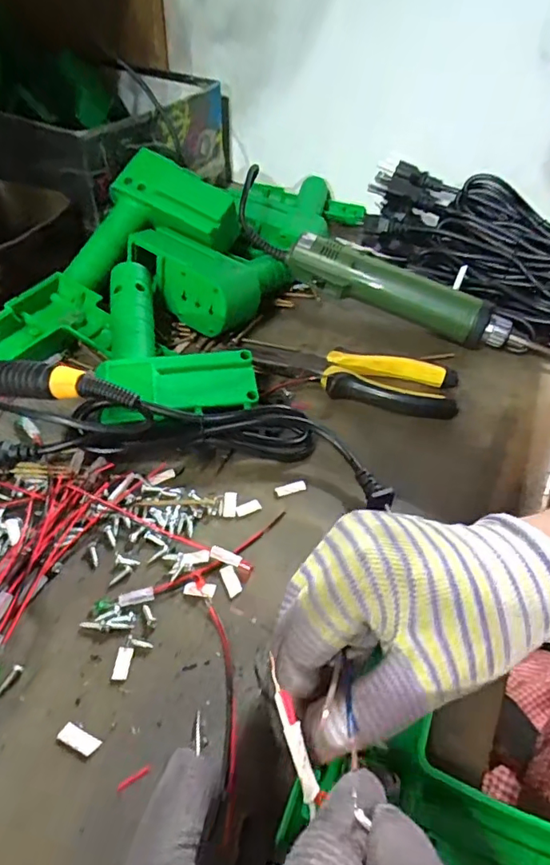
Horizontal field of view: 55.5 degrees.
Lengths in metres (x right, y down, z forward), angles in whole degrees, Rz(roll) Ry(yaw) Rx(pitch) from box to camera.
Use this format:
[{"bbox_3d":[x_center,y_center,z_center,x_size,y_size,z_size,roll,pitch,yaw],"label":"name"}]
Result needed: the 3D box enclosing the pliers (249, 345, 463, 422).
[{"bbox_3d":[0.063,-0.048,0.420,0.161,0.019,0.045,15,48,9],"label":"pliers"}]

